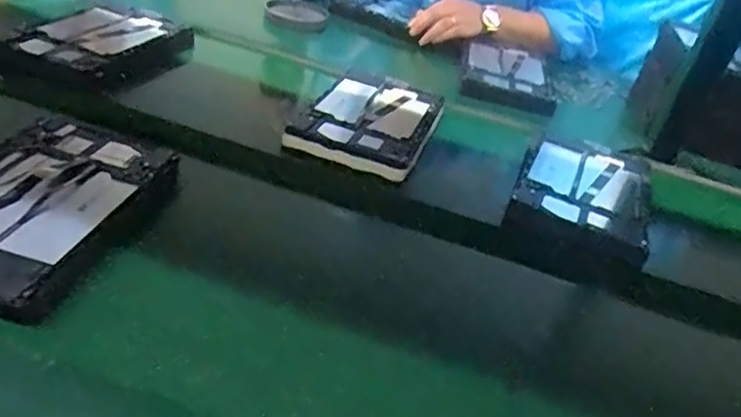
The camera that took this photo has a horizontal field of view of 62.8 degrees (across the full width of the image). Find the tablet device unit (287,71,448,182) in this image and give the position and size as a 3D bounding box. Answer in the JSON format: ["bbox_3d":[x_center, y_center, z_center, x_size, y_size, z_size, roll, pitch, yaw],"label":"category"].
[{"bbox_3d":[0.004,-0.118,0.805,0.152,0.021,0.240,19,35,8],"label":"tablet device unit"}]

